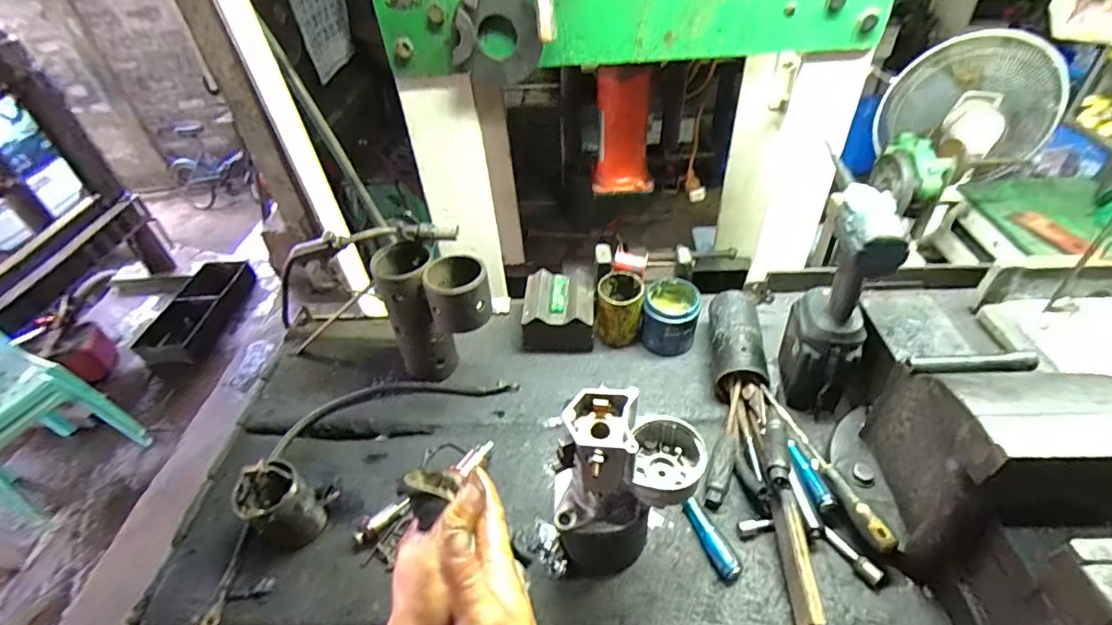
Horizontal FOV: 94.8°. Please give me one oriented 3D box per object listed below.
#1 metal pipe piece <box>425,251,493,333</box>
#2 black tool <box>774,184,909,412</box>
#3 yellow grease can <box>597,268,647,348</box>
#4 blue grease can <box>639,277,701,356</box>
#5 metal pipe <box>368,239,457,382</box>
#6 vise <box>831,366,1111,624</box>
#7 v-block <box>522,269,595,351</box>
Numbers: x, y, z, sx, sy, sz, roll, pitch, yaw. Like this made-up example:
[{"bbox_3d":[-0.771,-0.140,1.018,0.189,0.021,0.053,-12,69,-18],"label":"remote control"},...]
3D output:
[{"bbox_3d":[-0.144,-0.030,0.747,0.087,0.080,0.101,-17,44,-13],"label":"metal pipe piece"},{"bbox_3d":[0.379,-0.003,0.697,0.100,0.320,0.127,18,47,23],"label":"black tool"},{"bbox_3d":[0.110,-0.002,0.878,0.074,0.116,0.074,-3,42,3],"label":"yellow grease can"},{"bbox_3d":[0.196,0.008,0.877,0.090,0.094,0.096,12,45,18],"label":"blue grease can"},{"bbox_3d":[-0.221,0.006,0.821,0.089,0.222,0.092,-6,42,-1],"label":"metal pipe"},{"bbox_3d":[0.467,0.205,0.488,0.197,0.244,0.430,-5,42,1],"label":"vise"},{"bbox_3d":[0.005,-0.003,0.902,0.123,0.094,0.117,0,43,6],"label":"v-block"}]

